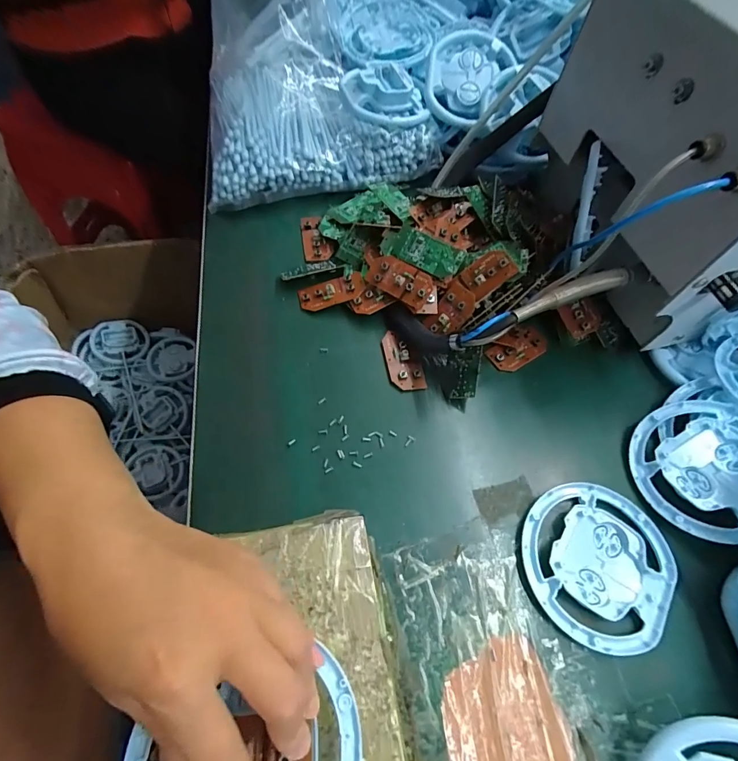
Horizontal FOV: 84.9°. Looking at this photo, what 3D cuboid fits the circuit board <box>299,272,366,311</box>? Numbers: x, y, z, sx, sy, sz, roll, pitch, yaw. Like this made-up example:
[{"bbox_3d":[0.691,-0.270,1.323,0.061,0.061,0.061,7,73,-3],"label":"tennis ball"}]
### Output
[{"bbox_3d":[-0.034,-0.080,0.365,0.060,0.010,0.026,-15,63,3],"label":"circuit board"}]

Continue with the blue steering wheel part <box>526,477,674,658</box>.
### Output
[{"bbox_3d":[0.157,0.124,0.278,0.098,0.010,0.104,2,62,-3],"label":"blue steering wheel part"}]

